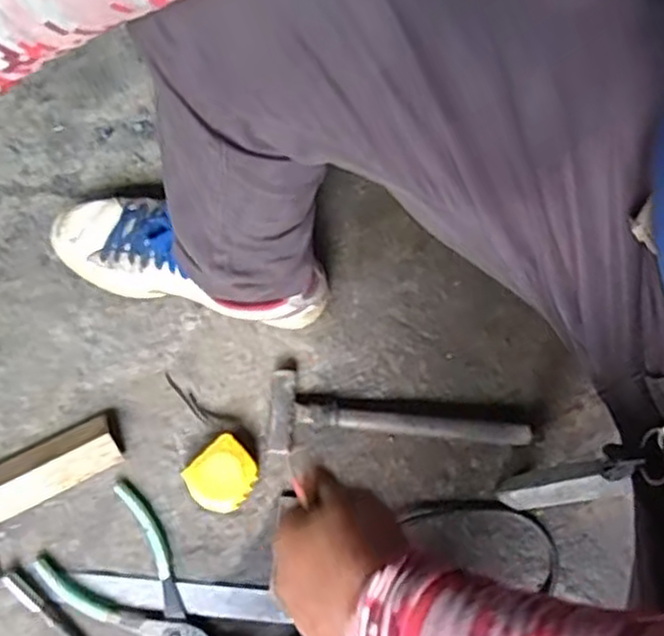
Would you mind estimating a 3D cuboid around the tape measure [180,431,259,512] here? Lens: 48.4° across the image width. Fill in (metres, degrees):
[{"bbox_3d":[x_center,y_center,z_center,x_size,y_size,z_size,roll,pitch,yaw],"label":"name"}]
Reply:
[{"bbox_3d":[-0.103,0.151,0.710,0.059,0.035,0.066,37,75,10],"label":"tape measure"}]

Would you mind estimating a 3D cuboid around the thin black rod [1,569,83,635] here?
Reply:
[{"bbox_3d":[-0.240,0.292,0.675,0.164,0.015,0.015,40,75,11],"label":"thin black rod"}]

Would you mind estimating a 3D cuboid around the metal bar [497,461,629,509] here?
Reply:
[{"bbox_3d":[0.205,0.151,0.670,0.024,0.137,0.030,7,70,-28],"label":"metal bar"}]

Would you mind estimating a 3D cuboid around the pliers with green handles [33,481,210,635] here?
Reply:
[{"bbox_3d":[-0.175,0.255,0.688,0.181,0.013,0.110,41,75,11],"label":"pliers with green handles"}]

